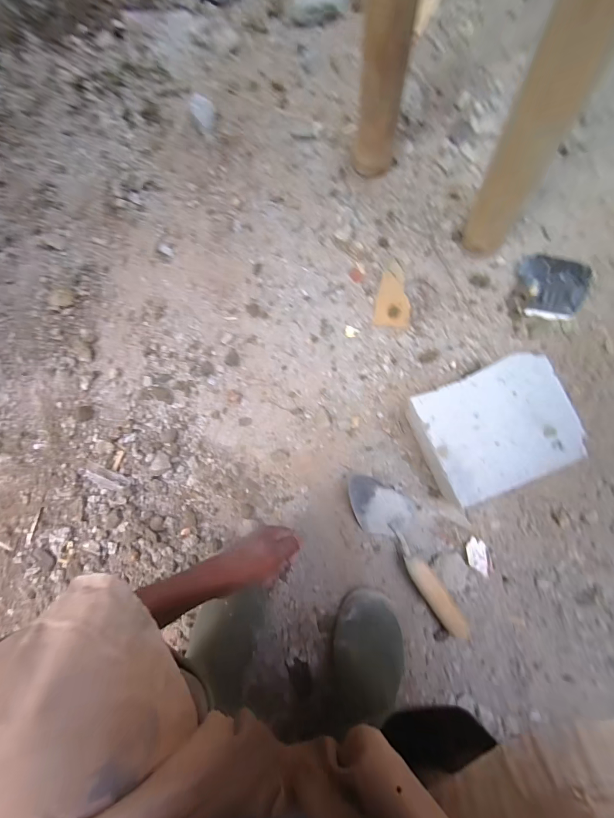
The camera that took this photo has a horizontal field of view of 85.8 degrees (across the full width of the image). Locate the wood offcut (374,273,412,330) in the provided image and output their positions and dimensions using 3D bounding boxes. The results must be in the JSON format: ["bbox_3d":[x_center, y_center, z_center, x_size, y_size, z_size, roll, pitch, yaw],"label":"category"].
[{"bbox_3d":[0.144,-0.179,0.546,0.058,0.010,0.085,6,89,4],"label":"wood offcut"}]

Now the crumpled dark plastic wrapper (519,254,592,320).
[{"bbox_3d":[0.394,-0.194,0.529,0.106,0.014,0.094,10,89,4],"label":"crumpled dark plastic wrapper"}]

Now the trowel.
[{"bbox_3d":[0.166,0.215,0.505,0.085,0.052,0.291,-42,88,3],"label":"trowel"}]

